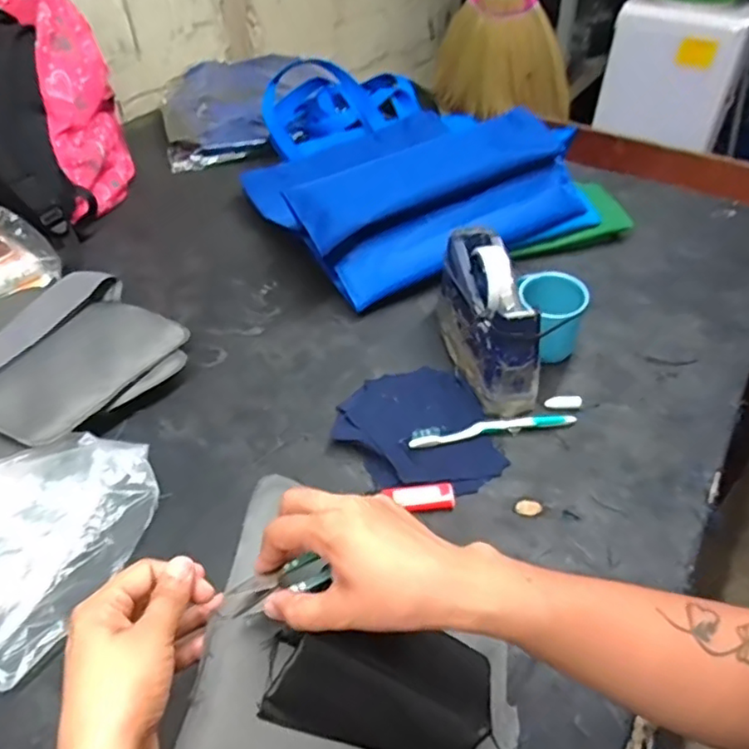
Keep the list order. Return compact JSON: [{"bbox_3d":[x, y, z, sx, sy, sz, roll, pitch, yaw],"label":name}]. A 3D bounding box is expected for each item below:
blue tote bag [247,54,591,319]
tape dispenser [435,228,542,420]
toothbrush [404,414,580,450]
[{"bbox_3d":[0.019,-0.350,0.958,0.426,0.117,0.535,-18,45,-18],"label":"blue tote bag"},{"bbox_3d":[0.124,-0.067,0.687,0.070,0.117,0.201,-8,43,-8],"label":"tape dispenser"},{"bbox_3d":[0.122,0.053,0.629,0.177,0.014,0.019,-9,43,-9],"label":"toothbrush"}]

